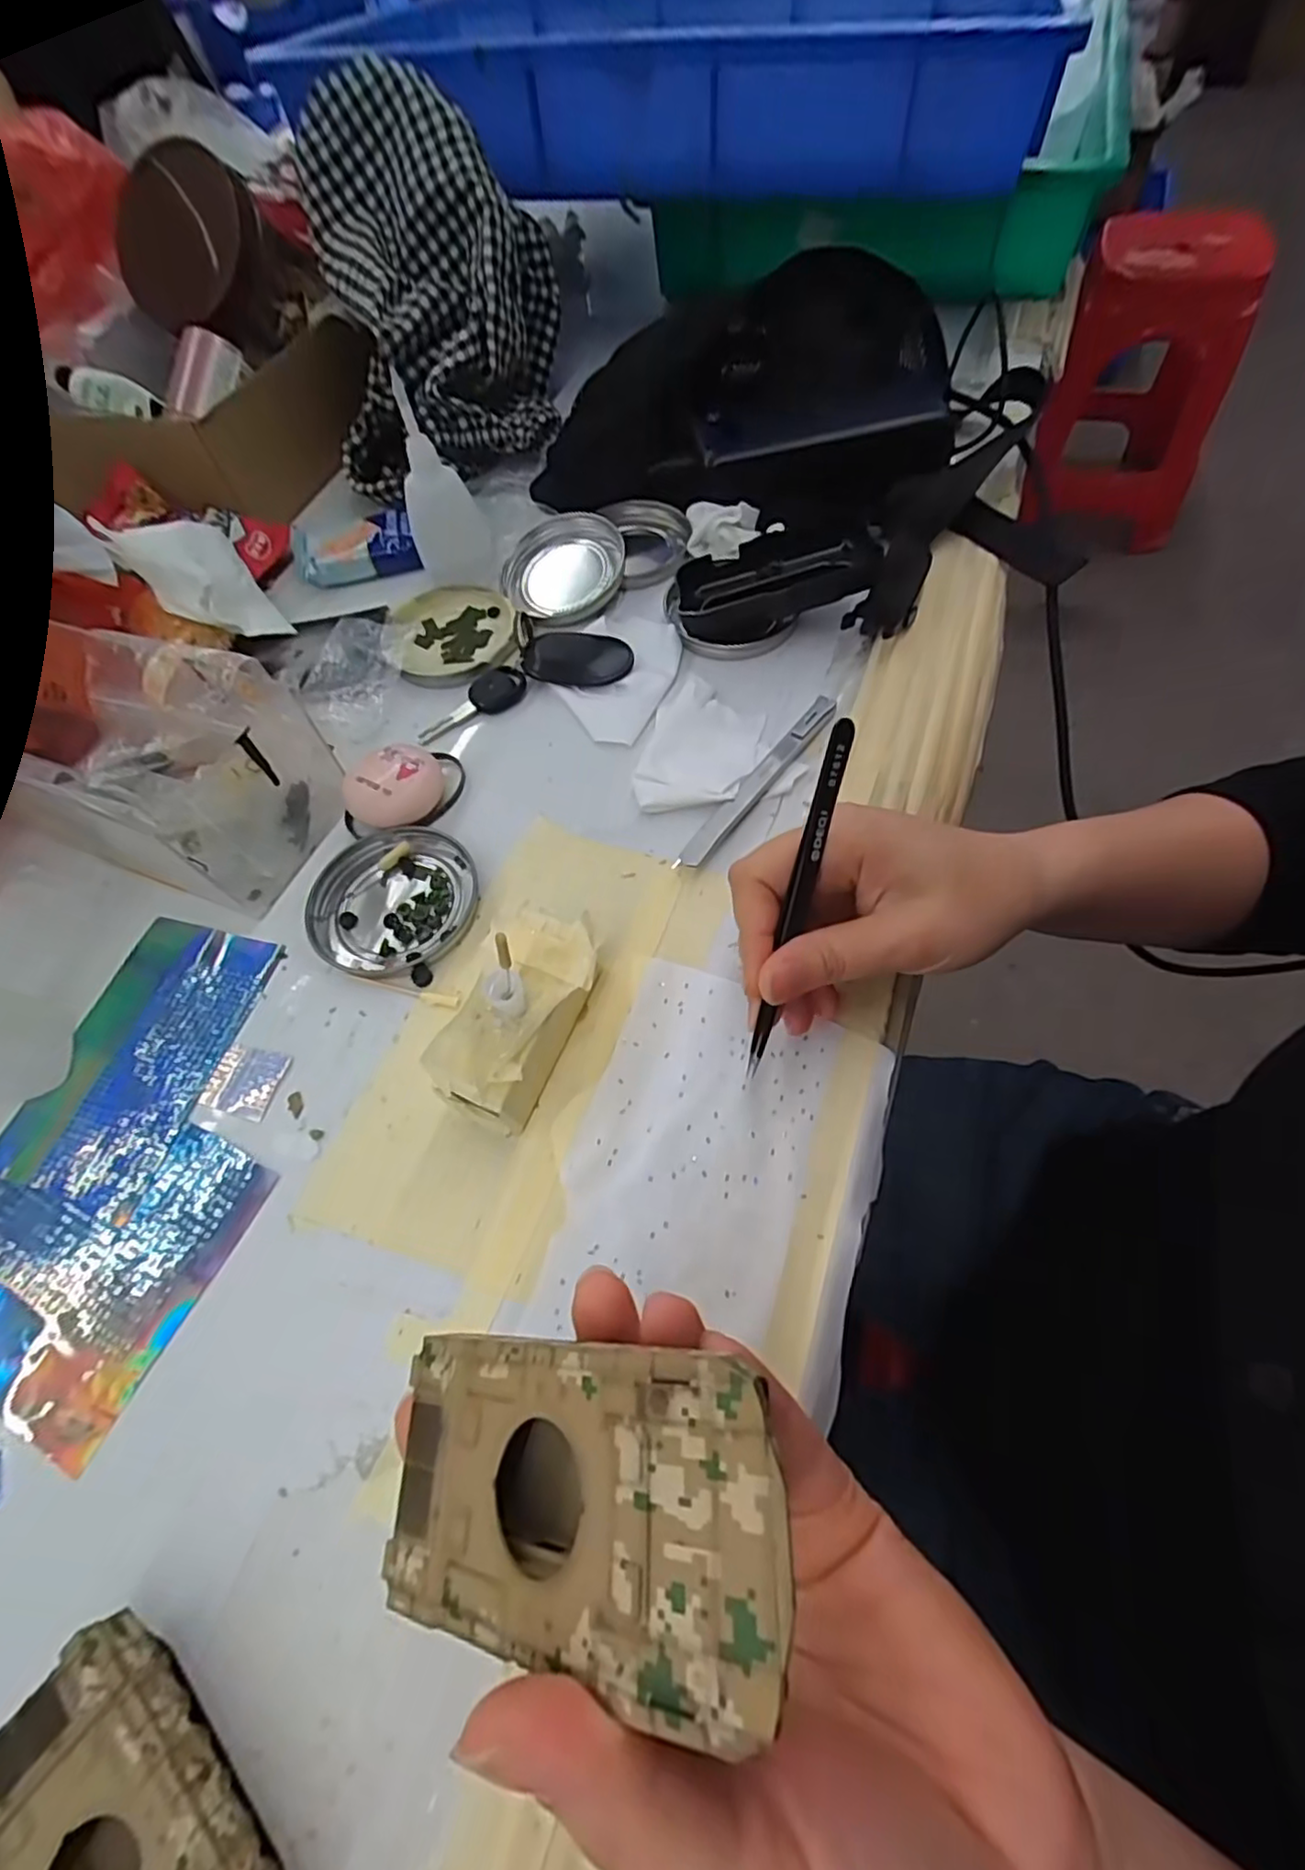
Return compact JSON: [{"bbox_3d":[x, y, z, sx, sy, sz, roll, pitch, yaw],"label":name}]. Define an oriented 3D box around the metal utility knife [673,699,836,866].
[{"bbox_3d":[0.053,-0.077,0.333,0.012,0.009,0.127,34,70,18],"label":"metal utility knife"}]

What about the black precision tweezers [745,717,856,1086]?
[{"bbox_3d":[0.051,-0.008,0.240,0.008,0.006,0.133,15,109,11],"label":"black precision tweezers"}]

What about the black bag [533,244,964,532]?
[{"bbox_3d":[0.067,-0.372,0.444,0.247,0.071,0.218,11,64,9],"label":"black bag"}]

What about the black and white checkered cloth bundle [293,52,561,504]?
[{"bbox_3d":[-0.147,-0.427,0.449,0.155,0.143,0.188,-6,63,0],"label":"black and white checkered cloth bundle"}]

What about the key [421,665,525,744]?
[{"bbox_3d":[-0.103,-0.131,0.377,0.067,0.007,0.025,-35,66,-13],"label":"key"}]

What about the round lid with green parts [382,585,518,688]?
[{"bbox_3d":[-0.121,-0.180,0.405,0.075,0.015,0.083,-27,65,-10],"label":"round lid with green parts"}]

